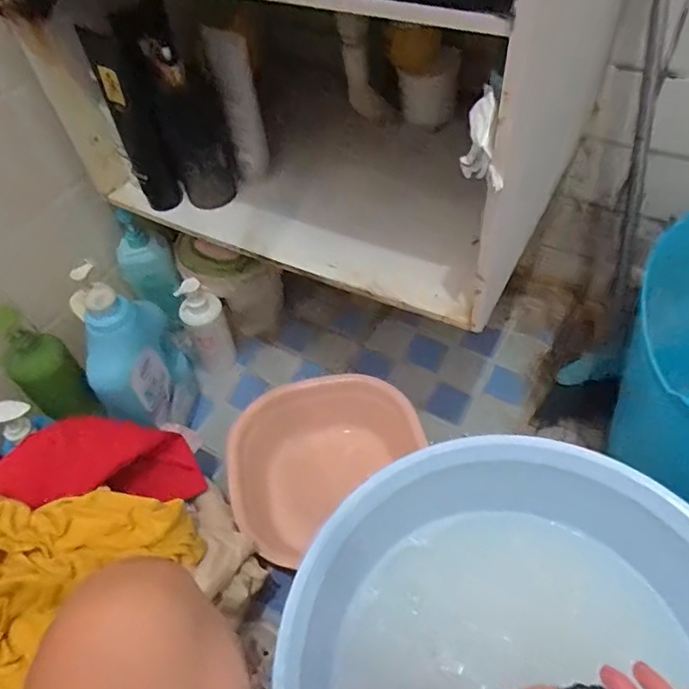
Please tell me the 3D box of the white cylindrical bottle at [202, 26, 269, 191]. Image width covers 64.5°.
[{"bbox_3d":[-0.135,-0.301,0.707,0.048,0.183,0.037,-16,51,-7],"label":"white cylindrical bottle"}]

